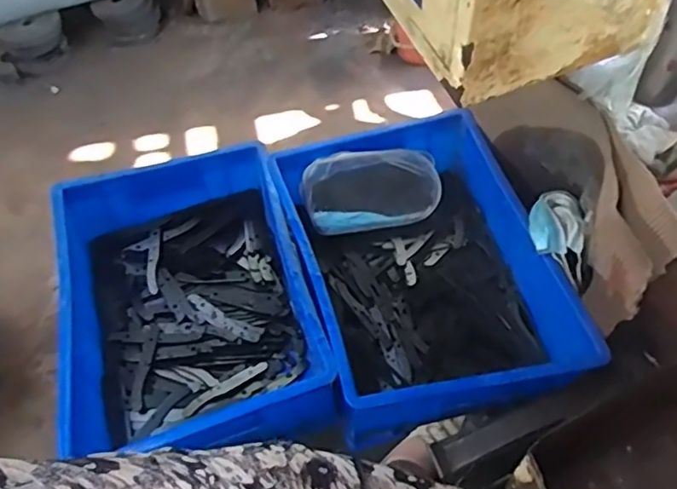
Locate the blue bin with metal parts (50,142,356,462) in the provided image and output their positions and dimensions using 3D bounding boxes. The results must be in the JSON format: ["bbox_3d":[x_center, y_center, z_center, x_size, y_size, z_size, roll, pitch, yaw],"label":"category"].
[{"bbox_3d":[-0.193,0.065,0.786,0.289,0.132,0.402,-15,58,-7],"label":"blue bin with metal parts"}]

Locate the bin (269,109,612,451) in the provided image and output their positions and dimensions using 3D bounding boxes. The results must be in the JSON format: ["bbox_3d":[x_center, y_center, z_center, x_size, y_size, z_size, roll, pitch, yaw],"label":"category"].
[{"bbox_3d":[0.105,0.029,0.796,0.294,0.122,0.416,-15,58,-7],"label":"bin"}]

